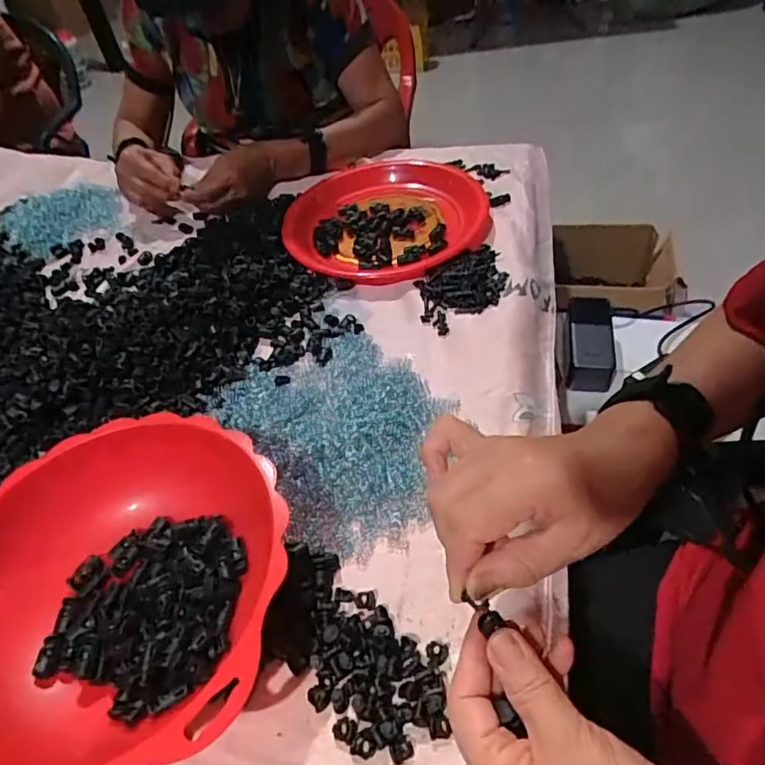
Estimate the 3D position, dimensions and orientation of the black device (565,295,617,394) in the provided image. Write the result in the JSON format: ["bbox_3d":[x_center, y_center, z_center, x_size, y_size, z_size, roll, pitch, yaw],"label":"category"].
[{"bbox_3d":[0.274,-0.056,0.727,0.056,0.045,0.140,6,48,15],"label":"black device"}]

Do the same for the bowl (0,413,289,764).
[{"bbox_3d":[-0.178,0.140,0.378,0.231,0.068,0.236,-4,47,4],"label":"bowl"}]

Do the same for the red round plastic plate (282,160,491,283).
[{"bbox_3d":[0.008,-0.227,0.728,0.250,0.025,0.278,2,48,9],"label":"red round plastic plate"}]

